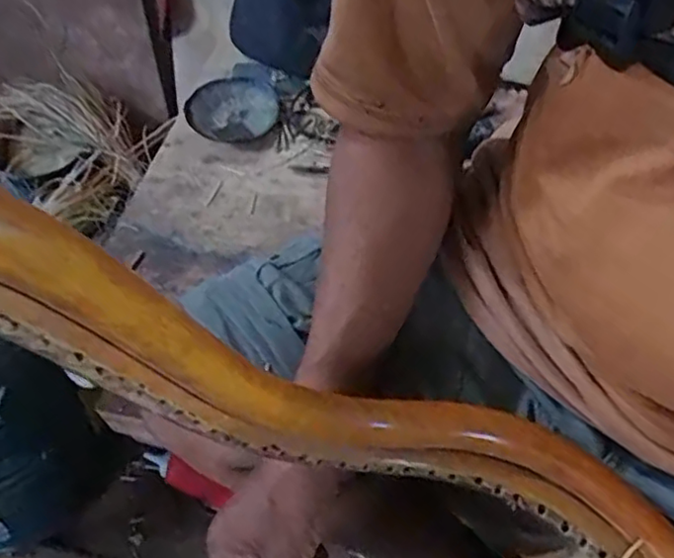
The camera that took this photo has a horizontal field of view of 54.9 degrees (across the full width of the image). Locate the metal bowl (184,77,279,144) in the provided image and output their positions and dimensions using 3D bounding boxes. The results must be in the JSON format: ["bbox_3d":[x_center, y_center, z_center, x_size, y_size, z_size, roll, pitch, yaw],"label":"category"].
[{"bbox_3d":[-0.109,-0.186,0.700,0.088,0.027,0.089,-2,56,3],"label":"metal bowl"}]

